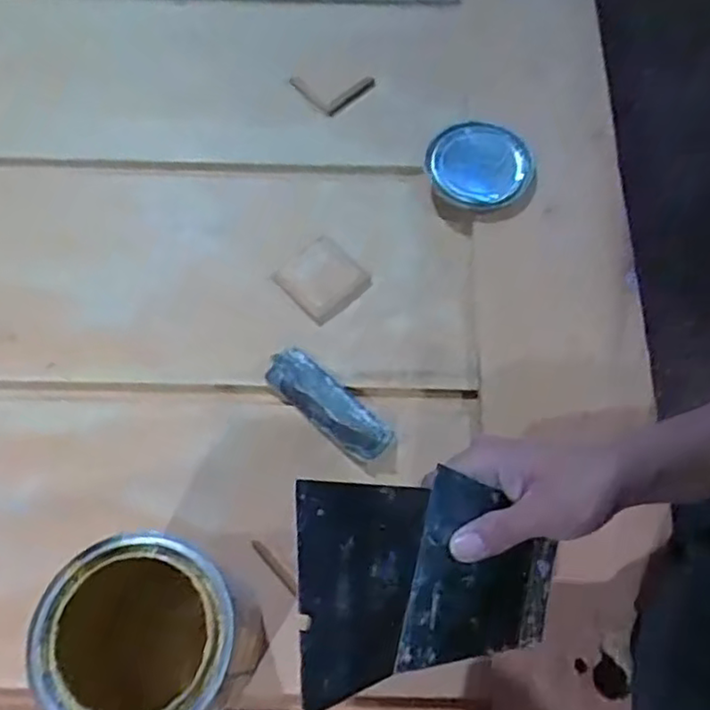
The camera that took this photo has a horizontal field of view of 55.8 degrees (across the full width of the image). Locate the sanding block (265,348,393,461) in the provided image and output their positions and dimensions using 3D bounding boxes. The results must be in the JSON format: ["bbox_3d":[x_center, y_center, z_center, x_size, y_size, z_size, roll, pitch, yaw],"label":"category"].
[{"bbox_3d":[-0.020,0.037,0.518,0.109,0.018,0.038,40,71,13],"label":"sanding block"}]

